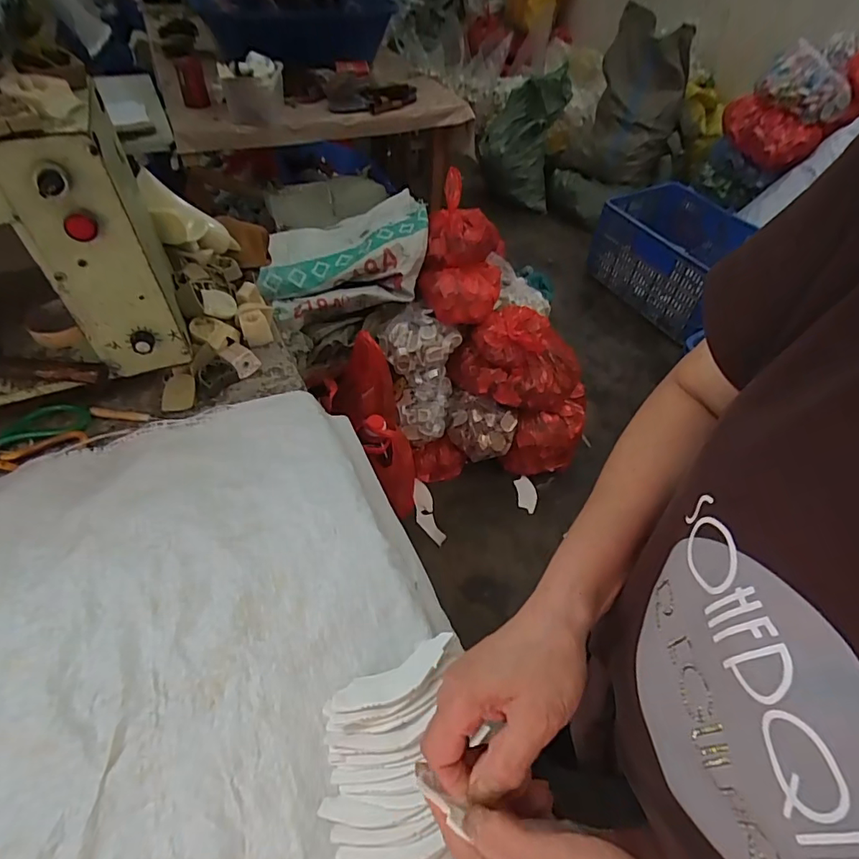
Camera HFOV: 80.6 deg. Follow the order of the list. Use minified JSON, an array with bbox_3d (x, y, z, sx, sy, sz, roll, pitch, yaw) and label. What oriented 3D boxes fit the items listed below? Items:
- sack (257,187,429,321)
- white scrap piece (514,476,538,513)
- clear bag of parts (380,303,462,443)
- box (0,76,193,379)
[{"bbox_3d":[-0.210,-0.426,1.263,0.440,0.152,0.241,-18,52,-19],"label":"sack"},{"bbox_3d":[0.279,0.187,1.456,0.057,0.009,0.110,-3,53,-5],"label":"white scrap piece"},{"bbox_3d":[-0.013,-0.145,1.340,0.204,0.358,0.092,-7,11,-8],"label":"clear bag of parts"},{"bbox_3d":[-0.380,-0.217,0.591,0.116,0.264,0.180,-22,54,-21],"label":"box"}]

